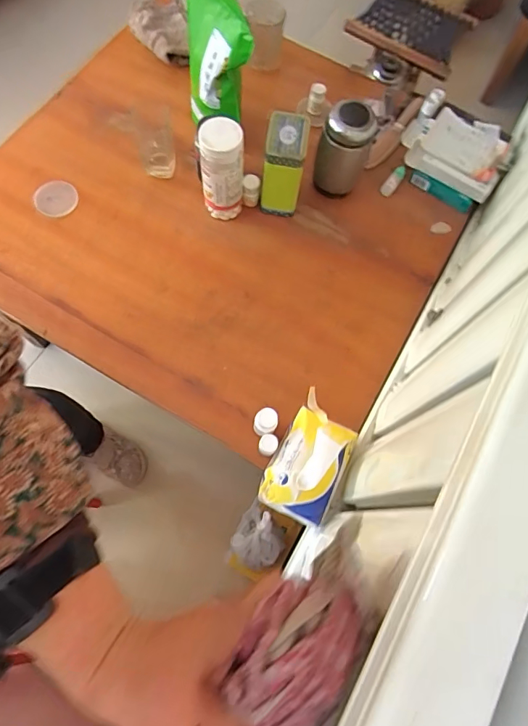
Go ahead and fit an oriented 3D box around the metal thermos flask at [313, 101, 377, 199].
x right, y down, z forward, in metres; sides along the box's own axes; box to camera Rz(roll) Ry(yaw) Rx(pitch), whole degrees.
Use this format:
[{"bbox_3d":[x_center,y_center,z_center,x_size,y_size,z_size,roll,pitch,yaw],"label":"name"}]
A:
[{"bbox_3d":[0.135,-0.359,0.764,0.080,0.148,0.085,1,74,-2],"label":"metal thermos flask"}]

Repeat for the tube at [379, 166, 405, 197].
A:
[{"bbox_3d":[0.241,-0.339,0.830,0.022,0.016,0.072,35,75,8],"label":"tube"}]

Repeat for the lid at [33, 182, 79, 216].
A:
[{"bbox_3d":[-0.366,-0.288,0.788,0.075,0.012,0.067,-15,75,-6],"label":"lid"}]

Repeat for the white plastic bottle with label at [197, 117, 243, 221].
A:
[{"bbox_3d":[-0.068,-0.309,0.729,0.068,0.161,0.072,1,74,-2],"label":"white plastic bottle with label"}]

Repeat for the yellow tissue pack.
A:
[{"bbox_3d":[0.069,0.130,0.635,0.097,0.086,0.179,29,72,7],"label":"yellow tissue pack"}]

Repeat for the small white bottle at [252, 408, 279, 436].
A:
[{"bbox_3d":[0.002,0.090,0.659,0.034,0.067,0.032,1,71,-3],"label":"small white bottle"}]

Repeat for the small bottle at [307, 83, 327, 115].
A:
[{"bbox_3d":[0.101,-0.511,0.873,0.031,0.052,0.030,16,74,3],"label":"small bottle"}]

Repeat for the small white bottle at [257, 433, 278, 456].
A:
[{"bbox_3d":[0.005,0.120,0.655,0.027,0.052,0.026,1,71,-3],"label":"small white bottle"}]

